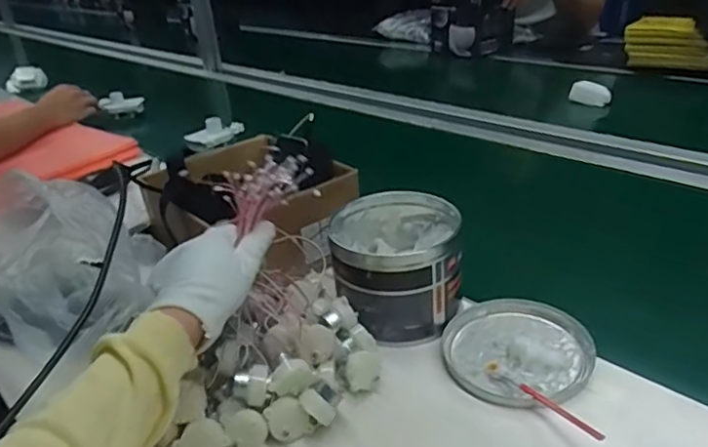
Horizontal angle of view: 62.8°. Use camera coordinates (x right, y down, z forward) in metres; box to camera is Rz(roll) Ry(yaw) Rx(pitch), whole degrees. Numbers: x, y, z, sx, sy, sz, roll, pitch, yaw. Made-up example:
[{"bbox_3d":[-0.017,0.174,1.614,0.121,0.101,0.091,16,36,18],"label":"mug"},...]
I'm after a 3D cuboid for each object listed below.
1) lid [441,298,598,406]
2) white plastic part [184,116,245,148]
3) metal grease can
[{"bbox_3d":[0.147,0.108,0.528,0.127,0.014,0.131,-5,28,3],"label":"lid"},{"bbox_3d":[-0.268,-0.177,1.112,0.106,0.041,0.041,-20,31,-24],"label":"white plastic part"},{"bbox_3d":[0.042,0.039,0.583,0.118,0.105,0.127,-5,28,3],"label":"metal grease can"}]

